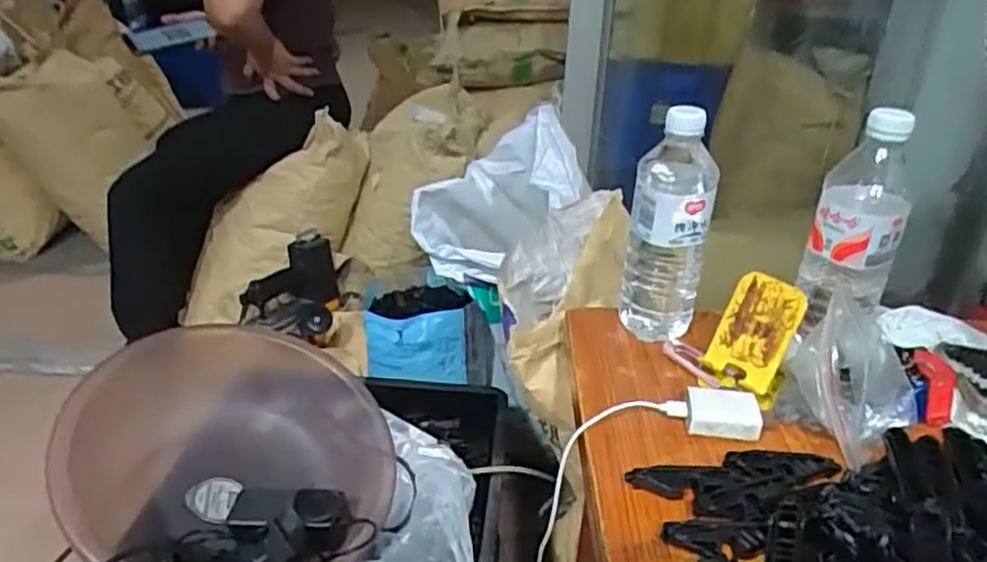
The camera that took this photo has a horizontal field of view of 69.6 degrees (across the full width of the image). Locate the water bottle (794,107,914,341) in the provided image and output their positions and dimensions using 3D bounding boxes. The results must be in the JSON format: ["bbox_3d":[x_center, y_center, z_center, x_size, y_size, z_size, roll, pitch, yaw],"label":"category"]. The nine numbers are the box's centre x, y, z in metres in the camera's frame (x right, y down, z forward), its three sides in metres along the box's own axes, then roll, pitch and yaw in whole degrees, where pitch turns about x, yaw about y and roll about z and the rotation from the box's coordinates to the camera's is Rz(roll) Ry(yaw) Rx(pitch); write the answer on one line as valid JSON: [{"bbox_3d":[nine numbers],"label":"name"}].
[{"bbox_3d":[0.298,-0.045,0.592,0.064,0.184,0.074,-6,29,-15],"label":"water bottle"}]

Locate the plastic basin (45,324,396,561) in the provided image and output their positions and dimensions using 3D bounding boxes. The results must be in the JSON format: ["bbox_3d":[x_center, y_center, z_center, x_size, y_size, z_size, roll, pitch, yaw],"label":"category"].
[{"bbox_3d":[-0.312,0.219,0.858,0.352,0.183,0.417,1,28,-1],"label":"plastic basin"}]

